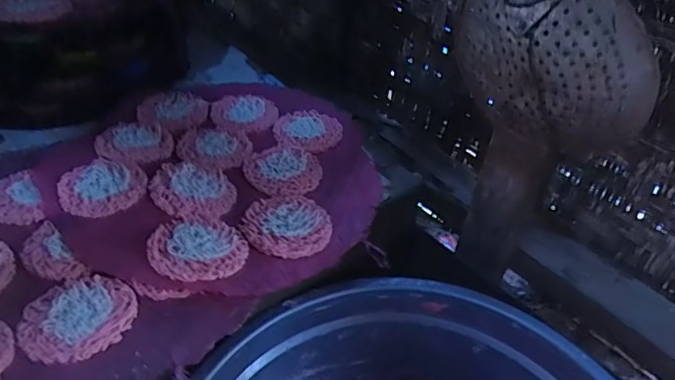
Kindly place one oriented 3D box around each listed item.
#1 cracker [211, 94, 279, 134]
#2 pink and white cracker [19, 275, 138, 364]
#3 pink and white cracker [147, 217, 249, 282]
[{"bbox_3d":[-0.113,-0.095,0.628,0.078,0.005,0.076,-9,41,-16],"label":"cracker"},{"bbox_3d":[-0.194,0.093,0.386,0.074,0.005,0.076,-2,39,-8],"label":"pink and white cracker"},{"bbox_3d":[-0.118,0.047,0.439,0.079,0.010,0.071,7,36,-15],"label":"pink and white cracker"}]

